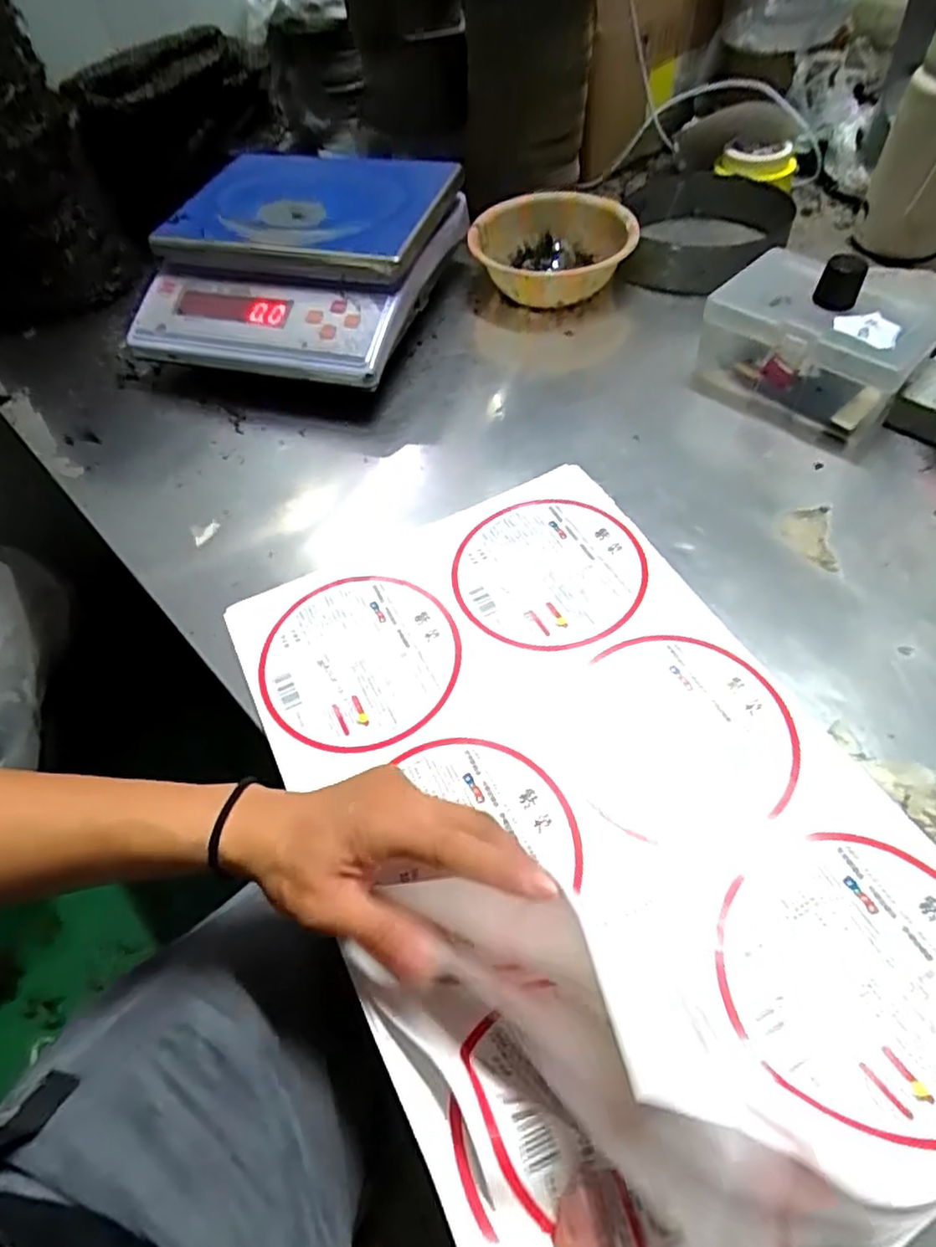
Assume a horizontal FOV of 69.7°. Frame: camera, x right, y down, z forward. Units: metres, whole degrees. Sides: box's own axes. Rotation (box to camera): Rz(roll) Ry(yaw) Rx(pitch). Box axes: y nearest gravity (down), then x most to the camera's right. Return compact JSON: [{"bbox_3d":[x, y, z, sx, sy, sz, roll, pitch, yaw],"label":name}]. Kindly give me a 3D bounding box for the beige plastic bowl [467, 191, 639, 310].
[{"bbox_3d":[0.097,-0.415,0.753,0.168,0.063,0.176,-2,54,3],"label":"beige plastic bowl"}]

